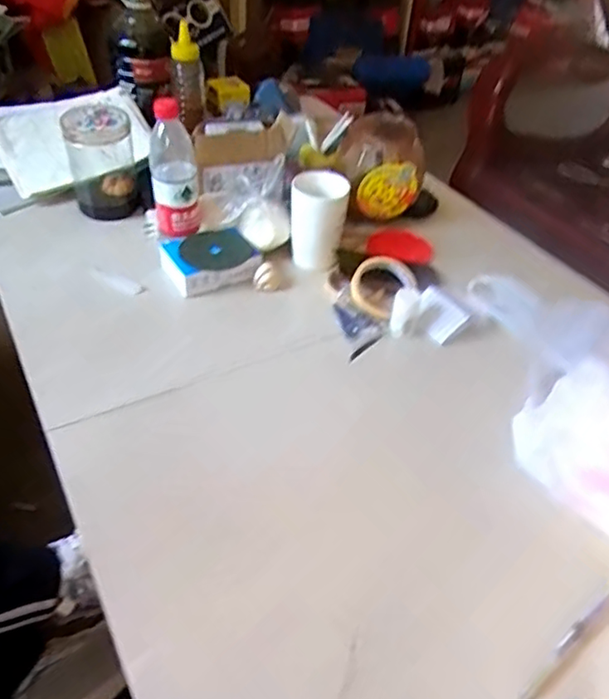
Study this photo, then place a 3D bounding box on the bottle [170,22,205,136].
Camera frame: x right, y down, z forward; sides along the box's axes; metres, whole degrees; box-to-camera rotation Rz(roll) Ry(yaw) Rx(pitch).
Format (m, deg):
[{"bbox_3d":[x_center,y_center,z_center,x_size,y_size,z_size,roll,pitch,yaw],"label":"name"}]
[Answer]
[{"bbox_3d":[-0.222,-0.517,1.178,0.067,0.167,0.066,-9,44,-16],"label":"bottle"}]

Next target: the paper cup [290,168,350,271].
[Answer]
[{"bbox_3d":[0.021,-0.191,0.919,0.079,0.126,0.080,3,42,-3],"label":"paper cup"}]

